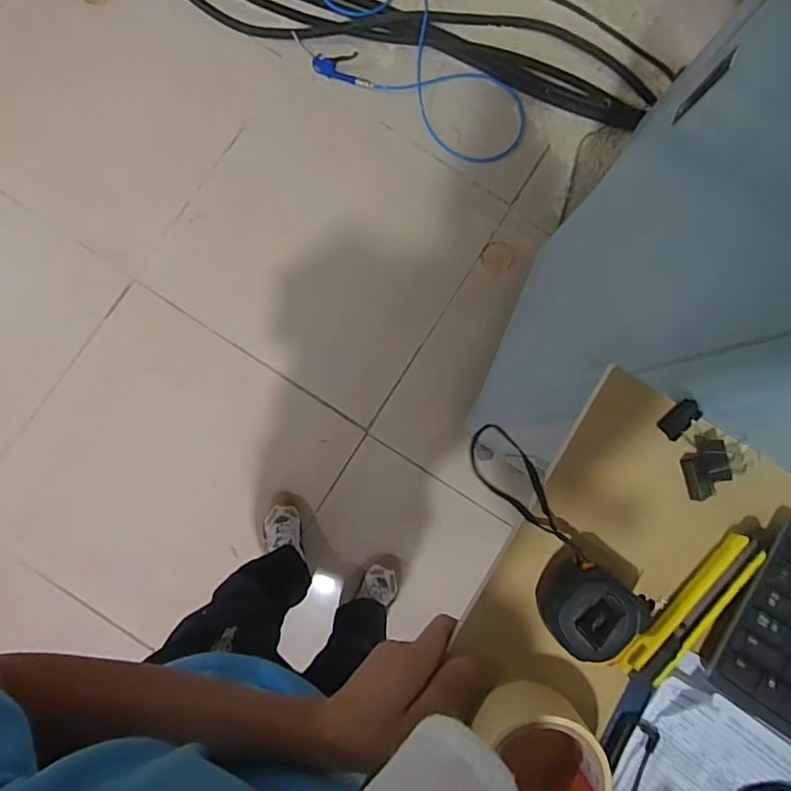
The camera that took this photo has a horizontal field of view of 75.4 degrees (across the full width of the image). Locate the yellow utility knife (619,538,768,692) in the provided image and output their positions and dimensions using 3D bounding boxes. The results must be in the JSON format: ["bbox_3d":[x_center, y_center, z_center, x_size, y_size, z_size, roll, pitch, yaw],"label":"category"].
[{"bbox_3d":[0.228,0.164,0.392,0.030,0.015,0.136,41,84,1],"label":"yellow utility knife"}]

